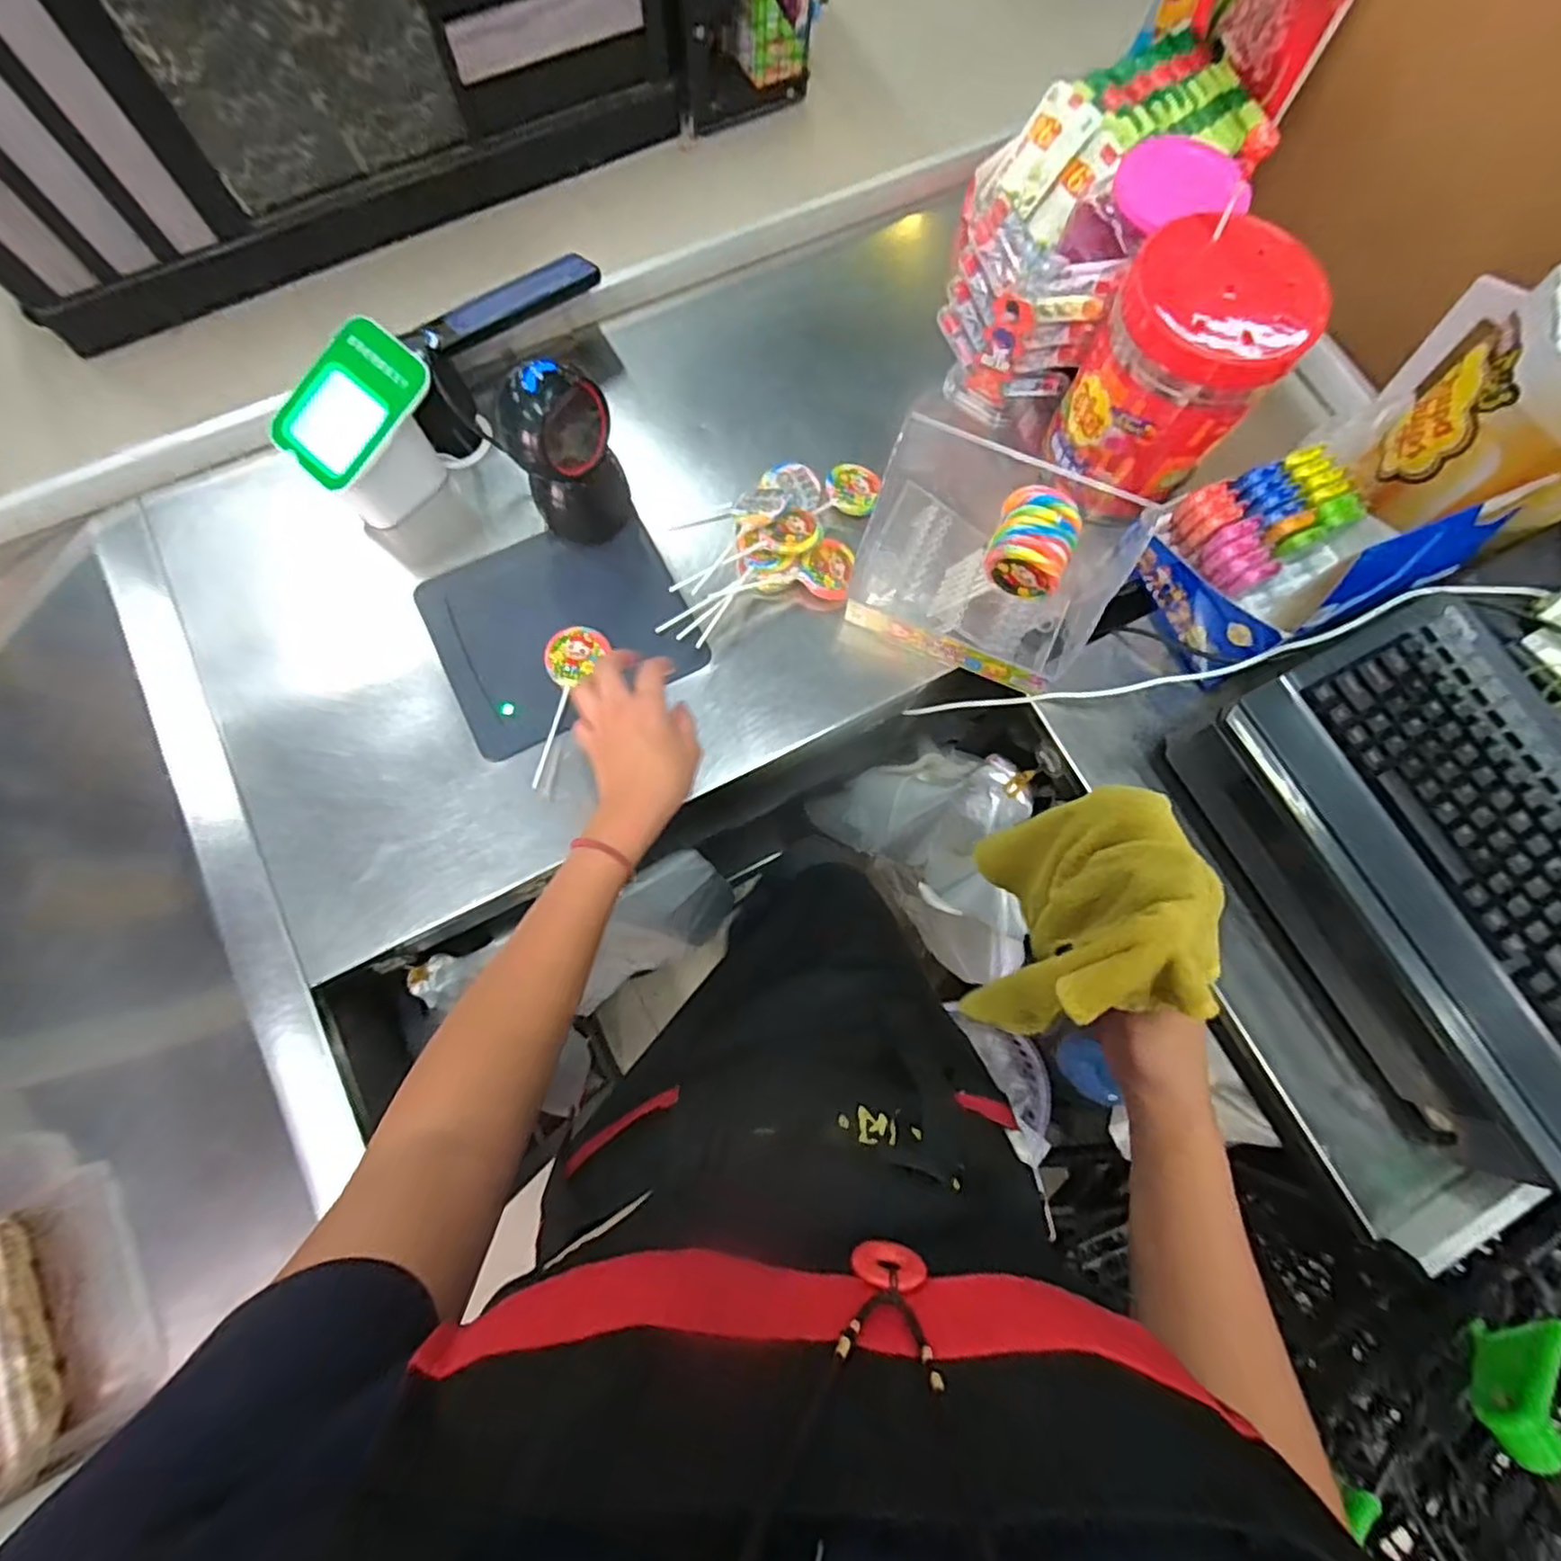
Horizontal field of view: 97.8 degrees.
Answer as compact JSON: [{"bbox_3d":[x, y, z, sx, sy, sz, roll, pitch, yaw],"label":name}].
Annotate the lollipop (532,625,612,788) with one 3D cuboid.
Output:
[{"bbox_3d":[-0.206,-0.072,0.629,0.049,0.014,0.156,13,78,1],"label":"lollipop"}]

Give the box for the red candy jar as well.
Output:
[{"bbox_3d":[0.340,-0.350,0.601,0.143,0.168,0.156,0,76,-2],"label":"red candy jar"}]

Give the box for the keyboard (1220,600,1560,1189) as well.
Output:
[{"bbox_3d":[0.532,0.071,0.502,0.198,0.060,0.403,-25,78,-8],"label":"keyboard"}]

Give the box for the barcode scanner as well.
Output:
[{"bbox_3d":[-0.191,-0.290,0.613,0.086,0.133,0.082,0,76,-2],"label":"barcode scanner"}]

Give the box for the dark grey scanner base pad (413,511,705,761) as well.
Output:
[{"bbox_3d":[-0.208,-0.150,0.651,0.228,0.017,0.193,-25,78,-8],"label":"dark grey scanner base pad"}]

